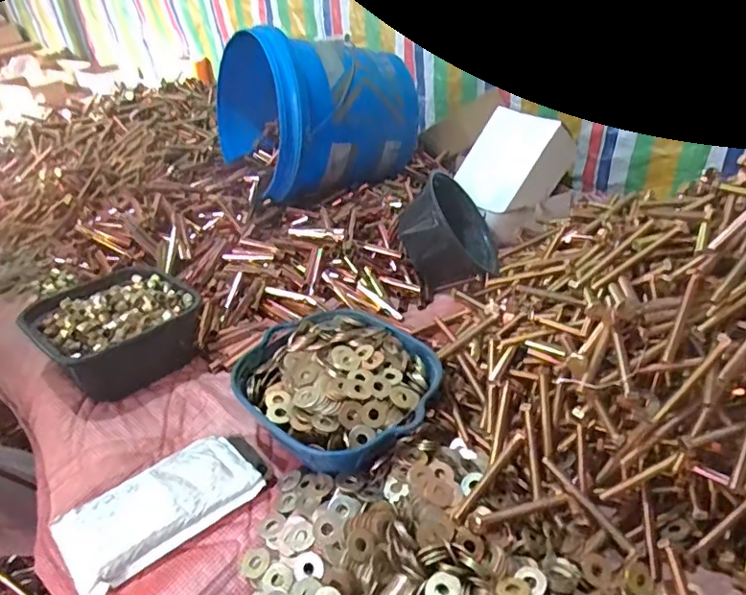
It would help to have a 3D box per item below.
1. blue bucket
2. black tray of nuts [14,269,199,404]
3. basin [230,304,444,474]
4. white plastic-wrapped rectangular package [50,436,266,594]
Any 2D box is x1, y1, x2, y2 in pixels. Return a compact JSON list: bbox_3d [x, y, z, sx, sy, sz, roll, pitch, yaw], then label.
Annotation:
[{"bbox_3d":[-0.102,-0.324,0.965,0.264,0.248,0.264,-24,40,-27],"label":"blue bucket"},{"bbox_3d":[-0.304,0.034,0.671,0.174,0.068,0.162,25,43,33],"label":"black tray of nuts"},{"bbox_3d":[-0.035,0.086,0.579,0.186,0.055,0.191,-2,35,1],"label":"basin"},{"bbox_3d":[-0.194,0.188,0.506,0.164,0.023,0.094,-29,43,-33],"label":"white plastic-wrapped rectangular package"}]

